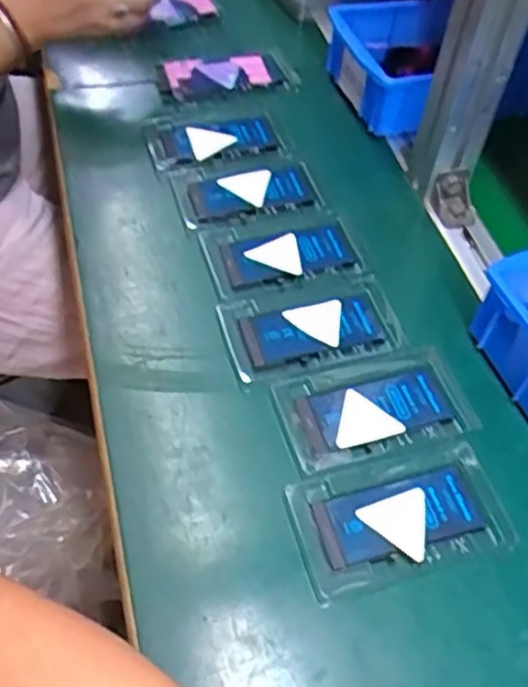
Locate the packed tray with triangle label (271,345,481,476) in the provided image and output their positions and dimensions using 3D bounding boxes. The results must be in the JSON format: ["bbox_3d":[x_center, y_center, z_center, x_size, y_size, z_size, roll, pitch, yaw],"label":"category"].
[{"bbox_3d":[0.076,0.042,0.488,0.127,0.005,0.074,-12,55,-15],"label":"packed tray with triangle label"}]

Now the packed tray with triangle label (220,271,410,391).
[{"bbox_3d":[0.034,-0.014,0.526,0.129,0.008,0.074,-14,55,-16],"label":"packed tray with triangle label"}]

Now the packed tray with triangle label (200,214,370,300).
[{"bbox_3d":[0.018,-0.073,0.570,0.125,0.010,0.071,-9,54,-13],"label":"packed tray with triangle label"}]

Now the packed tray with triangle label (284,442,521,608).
[{"bbox_3d":[0.083,0.105,0.438,0.128,0.007,0.075,-11,54,-14],"label":"packed tray with triangle label"}]

